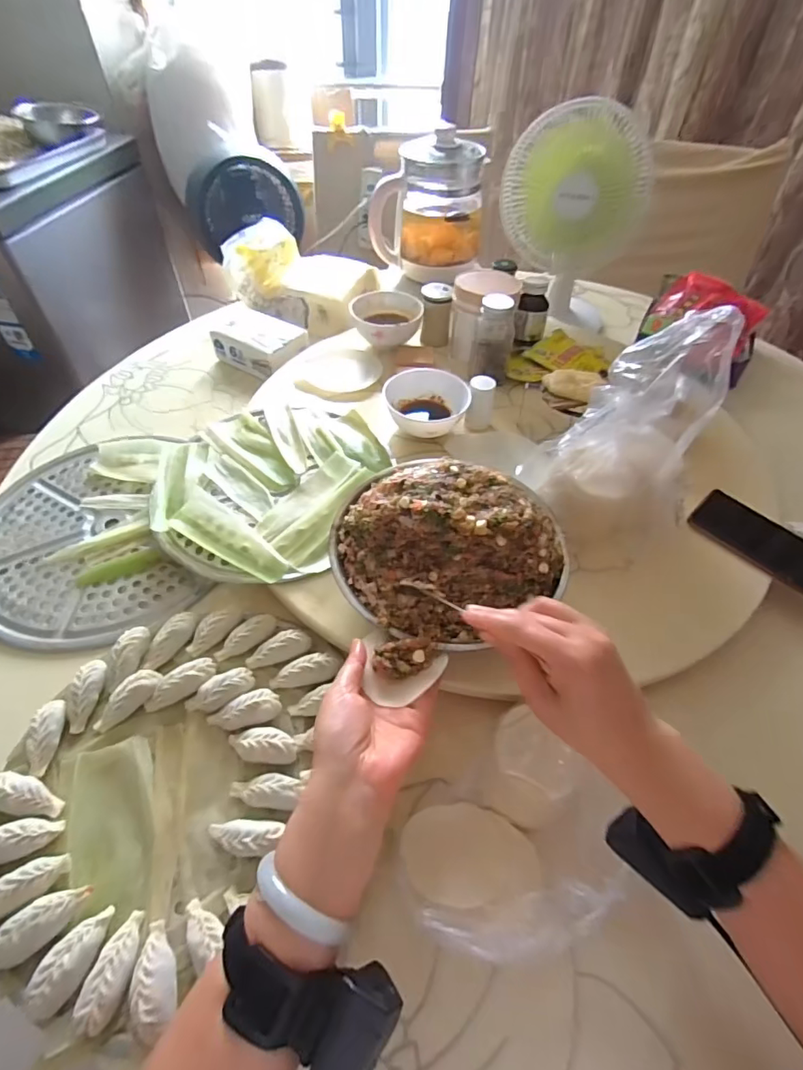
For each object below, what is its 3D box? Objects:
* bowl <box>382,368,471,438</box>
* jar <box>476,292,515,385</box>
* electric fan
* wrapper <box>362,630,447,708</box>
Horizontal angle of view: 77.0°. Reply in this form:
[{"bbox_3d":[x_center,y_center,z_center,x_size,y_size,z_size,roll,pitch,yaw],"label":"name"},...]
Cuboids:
[{"bbox_3d":[0.032,-0.168,0.652,0.104,0.044,0.095,1,51,-1],"label":"bowl"},{"bbox_3d":[0.129,-0.269,0.693,0.047,0.101,0.044,1,51,-1],"label":"jar"},{"bbox_3d":[0.262,-0.474,0.791,0.188,0.284,0.138,32,57,22],"label":"electric fan"},{"bbox_3d":[-0.001,0.107,0.407,0.065,0.025,0.051,15,52,11],"label":"wrapper"}]

